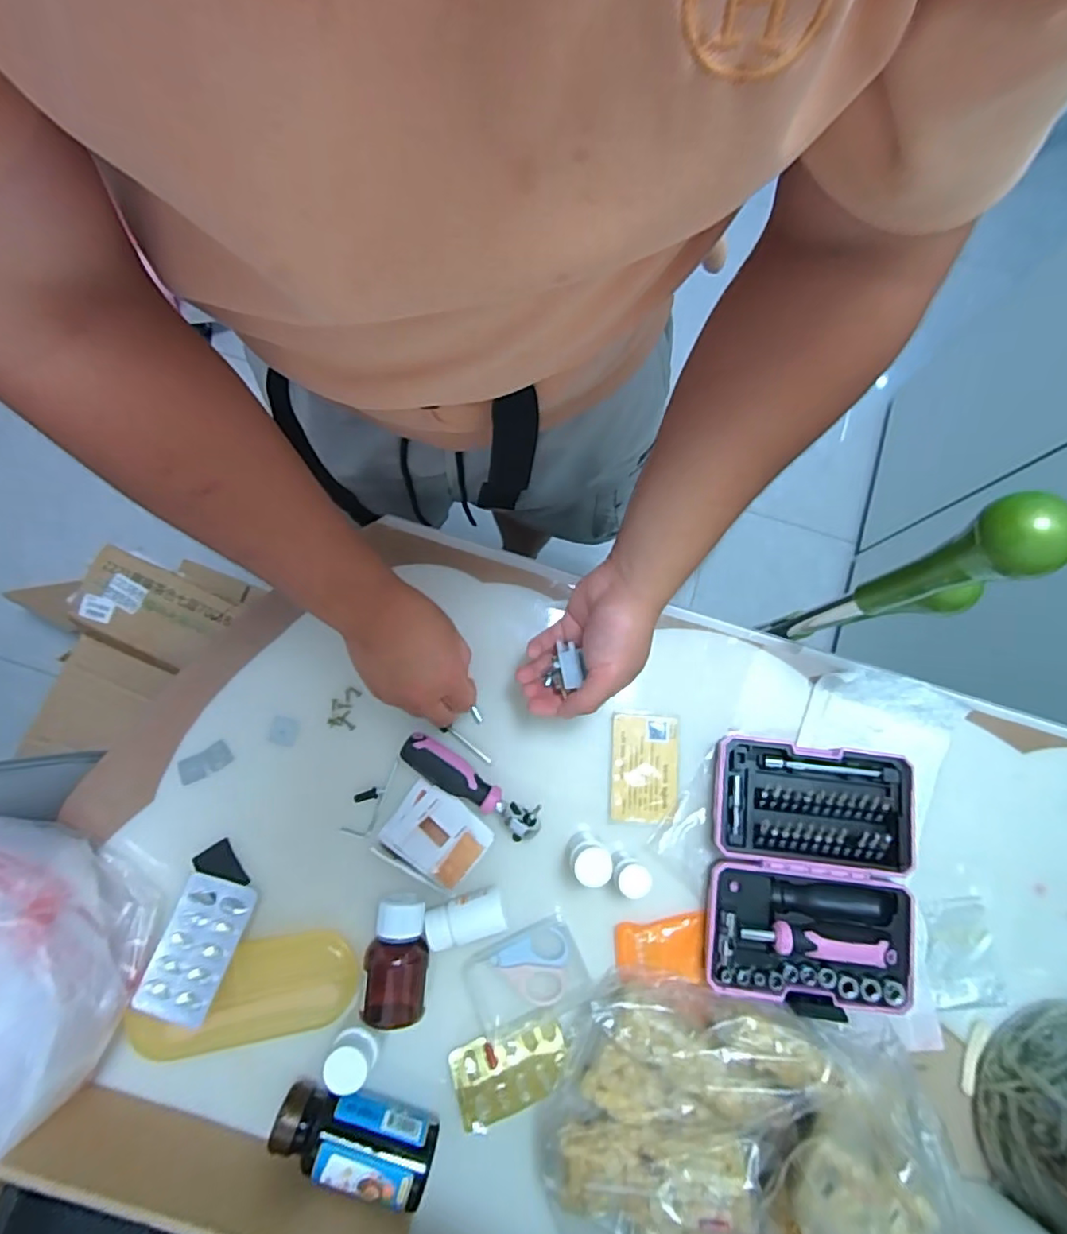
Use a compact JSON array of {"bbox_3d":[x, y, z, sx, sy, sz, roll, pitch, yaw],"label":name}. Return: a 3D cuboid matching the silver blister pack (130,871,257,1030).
[{"bbox_3d":[-0.251,0.246,0.438,0.055,0.004,0.093,14,64,4],"label":"silver blister pack"}]

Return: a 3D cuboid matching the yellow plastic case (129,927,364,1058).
[{"bbox_3d":[-0.212,0.274,0.428,0.155,0.027,0.065,-7,80,-2],"label":"yellow plastic case"}]

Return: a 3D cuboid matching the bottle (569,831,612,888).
[{"bbox_3d":[0.042,0.184,0.450,0.028,0.062,0.027,0,79,-1],"label":"bottle"}]

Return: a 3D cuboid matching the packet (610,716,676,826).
[{"bbox_3d":[0.091,0.124,0.483,0.055,0.006,0.084,3,77,0],"label":"packet"}]

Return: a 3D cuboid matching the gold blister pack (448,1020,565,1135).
[{"bbox_3d":[-0.017,0.331,0.432,0.083,0.012,0.052,-17,42,-13],"label":"gold blister pack"}]

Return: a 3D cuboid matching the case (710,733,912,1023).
[{"bbox_3d":[0.213,0.194,0.452,0.148,0.027,0.185,6,79,1],"label":"case"}]

